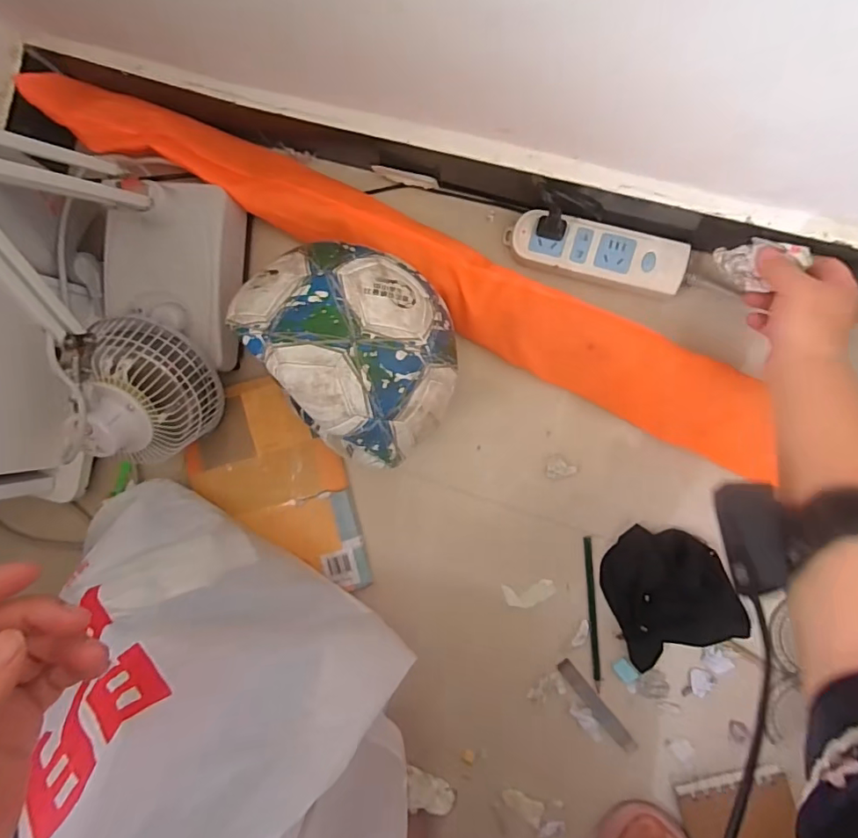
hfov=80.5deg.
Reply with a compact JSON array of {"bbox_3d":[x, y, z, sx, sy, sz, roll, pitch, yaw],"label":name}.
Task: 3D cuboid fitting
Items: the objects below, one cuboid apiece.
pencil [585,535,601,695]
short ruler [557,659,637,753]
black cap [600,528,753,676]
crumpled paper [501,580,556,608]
[{"bbox_3d":[0.171,0.203,0.528,0.007,0.009,0.158,-4,90,8],"label":"pencil"},{"bbox_3d":[0.176,0.302,0.533,0.017,0.004,0.109,-41,83,8],"label":"short ruler"},{"bbox_3d":[0.245,0.174,0.517,0.117,0.026,0.134,-21,88,7],"label":"black cap"},{"bbox_3d":[0.108,0.188,0.544,0.053,0.004,0.026,-13,89,7],"label":"crumpled paper"}]

